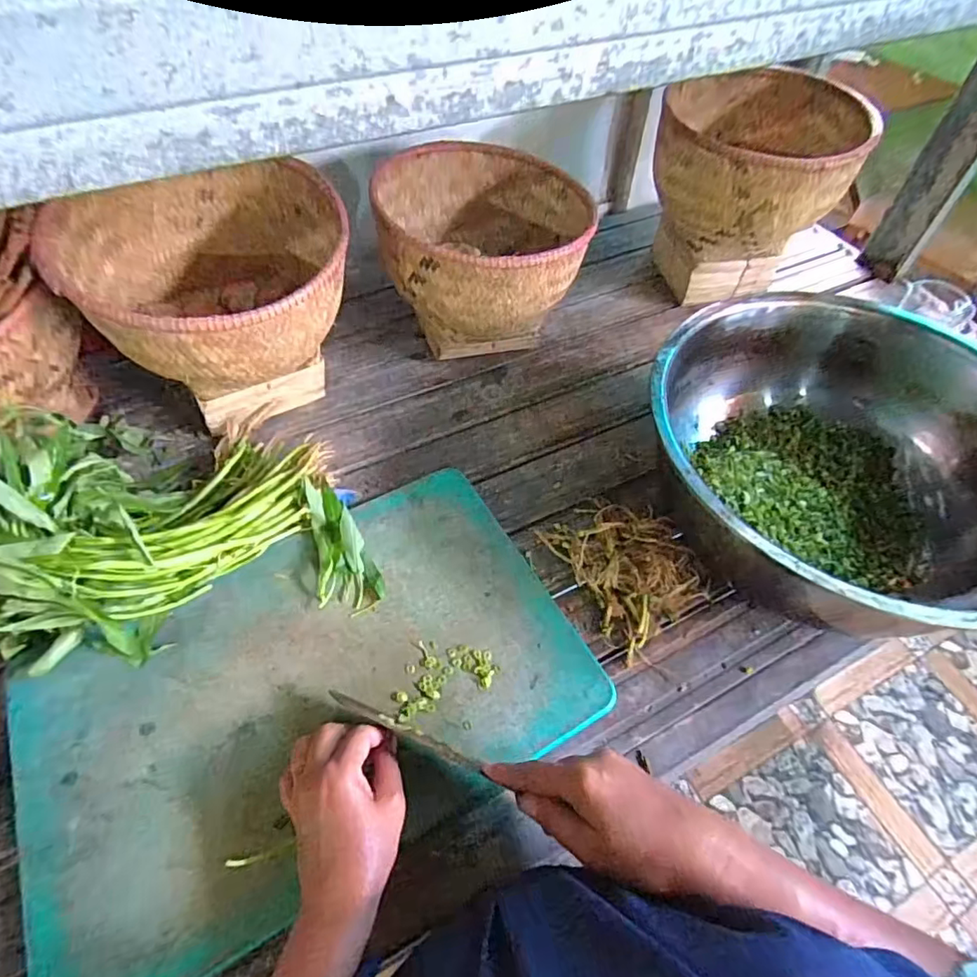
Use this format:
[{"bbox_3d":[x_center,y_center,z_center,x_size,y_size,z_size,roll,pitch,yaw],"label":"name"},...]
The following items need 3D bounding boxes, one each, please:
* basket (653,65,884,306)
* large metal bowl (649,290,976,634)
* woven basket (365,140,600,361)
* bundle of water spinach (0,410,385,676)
[{"bbox_3d":[0.339,-0.402,0.755,0.229,0.216,0.245,13,55,8],"label":"basket"},{"bbox_3d":[0.336,-0.020,0.535,0.364,0.156,0.350,1,54,-1],"label":"large metal bowl"},{"bbox_3d":[-0.004,-0.288,0.719,0.244,0.184,0.267,-5,54,-5],"label":"woven basket"},{"bbox_3d":[-0.297,0.003,0.520,0.336,0.121,0.256,-9,55,-8],"label":"bundle of water spinach"}]

